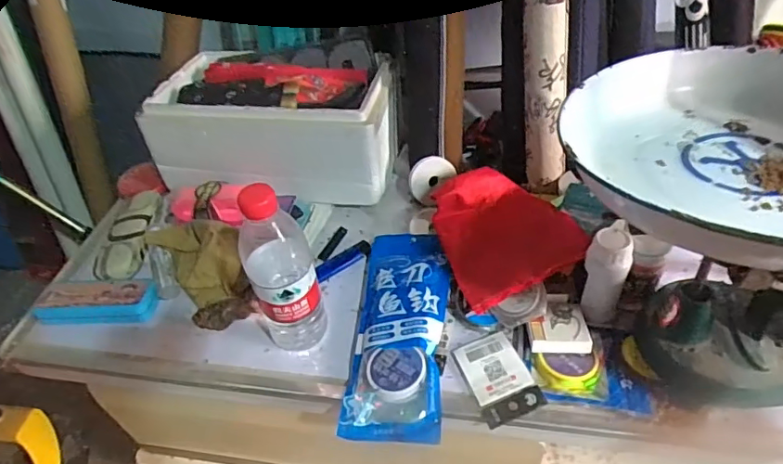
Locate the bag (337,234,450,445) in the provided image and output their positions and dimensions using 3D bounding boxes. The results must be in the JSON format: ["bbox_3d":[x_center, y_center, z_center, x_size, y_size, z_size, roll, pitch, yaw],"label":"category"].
[{"bbox_3d":[0.010,0.097,0.560,0.096,0.025,0.255,1,45,7],"label":"bag"}]

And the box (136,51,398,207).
[{"bbox_3d":[-0.160,-0.150,0.734,0.320,0.124,0.205,6,46,12],"label":"box"}]

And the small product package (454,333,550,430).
[{"bbox_3d":[0.106,0.142,0.517,0.058,0.009,0.090,-16,45,-10],"label":"small product package"}]

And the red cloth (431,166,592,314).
[{"bbox_3d":[0.123,-0.004,0.609,0.133,0.051,0.196,-15,45,-9],"label":"red cloth"}]

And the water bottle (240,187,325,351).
[{"bbox_3d":[-0.110,0.040,0.512,0.066,0.211,0.067,-20,46,-13],"label":"water bottle"}]

